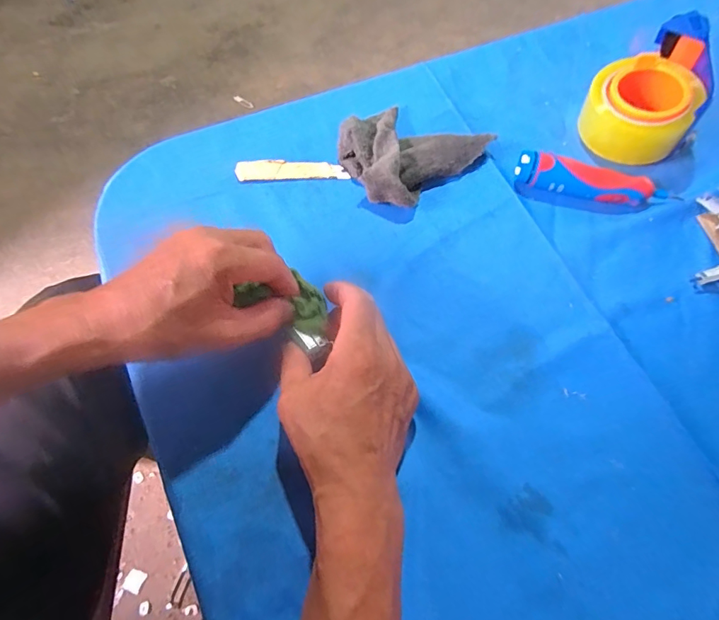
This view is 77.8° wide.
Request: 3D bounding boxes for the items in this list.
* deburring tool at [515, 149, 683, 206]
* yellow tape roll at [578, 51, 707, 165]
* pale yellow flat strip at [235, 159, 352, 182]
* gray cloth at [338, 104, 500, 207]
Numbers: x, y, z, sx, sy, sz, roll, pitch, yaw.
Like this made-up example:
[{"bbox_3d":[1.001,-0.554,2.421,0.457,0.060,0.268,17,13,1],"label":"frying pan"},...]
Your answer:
[{"bbox_3d":[0.228,-0.123,0.431,0.149,0.031,0.029,12,63,6],"label":"deburring tool"},{"bbox_3d":[0.288,-0.208,0.460,0.101,0.062,0.101,0,63,0],"label":"yellow tape roll"},{"bbox_3d":[-0.067,-0.141,0.448,0.109,0.007,0.023,-4,63,-2],"label":"pale yellow flat strip"},{"bbox_3d":[0.043,-0.166,0.450,0.129,0.032,0.115,-37,69,-17],"label":"gray cloth"}]

